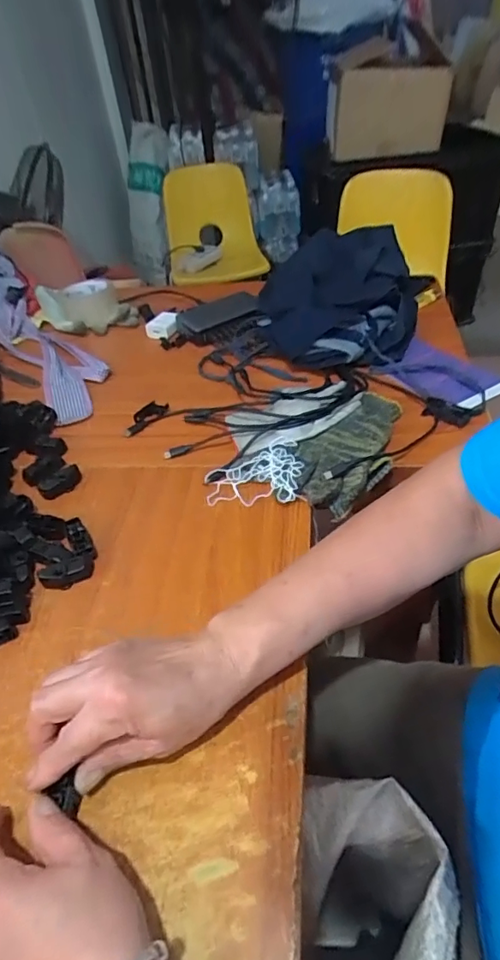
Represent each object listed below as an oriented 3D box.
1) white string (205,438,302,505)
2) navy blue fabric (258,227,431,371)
[{"bbox_3d":[0.005,-0.010,0.544,0.095,0.029,0.083,3,43,10],"label":"white string"},{"bbox_3d":[0.132,-0.279,0.777,0.228,0.062,0.337,11,46,18],"label":"navy blue fabric"}]

